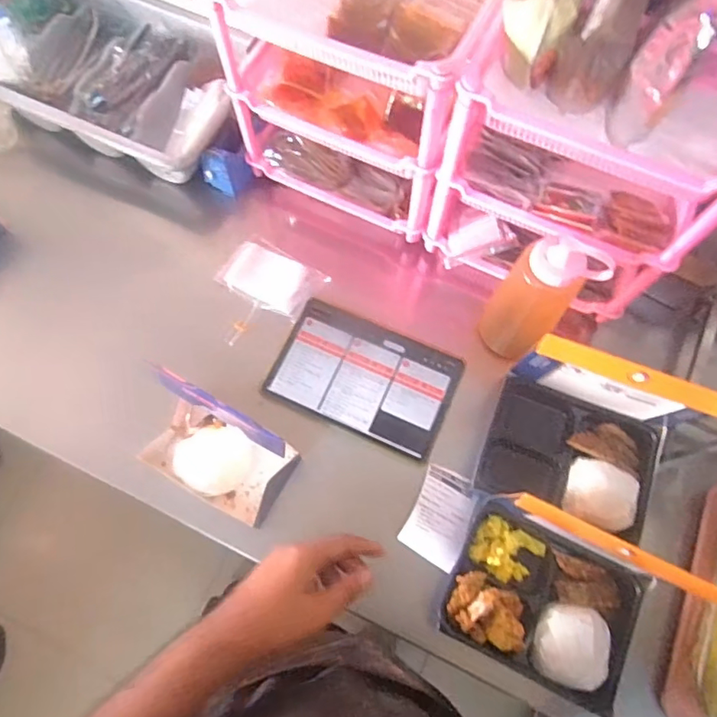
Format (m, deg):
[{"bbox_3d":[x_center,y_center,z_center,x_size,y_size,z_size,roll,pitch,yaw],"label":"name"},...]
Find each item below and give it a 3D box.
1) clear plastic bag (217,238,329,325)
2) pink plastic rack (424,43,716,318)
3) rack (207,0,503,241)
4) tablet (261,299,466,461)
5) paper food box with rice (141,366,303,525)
[{"bbox_3d":[-0.134,-0.127,0.813,0.145,0.024,0.098,32,73,10],"label":"clear plastic bag"},{"bbox_3d":[0.261,-0.240,0.666,0.318,0.283,0.196,25,72,8],"label":"pink plastic rack"},{"bbox_3d":[-0.009,-0.374,0.718,0.322,0.306,0.192,25,72,8],"label":"rack"},{"bbox_3d":[0.010,0.023,0.773,0.251,0.013,0.164,22,71,7],"label":"tablet"},{"bbox_3d":[-0.181,0.120,0.664,0.168,0.163,0.103,28,72,9],"label":"paper food box with rice"}]

